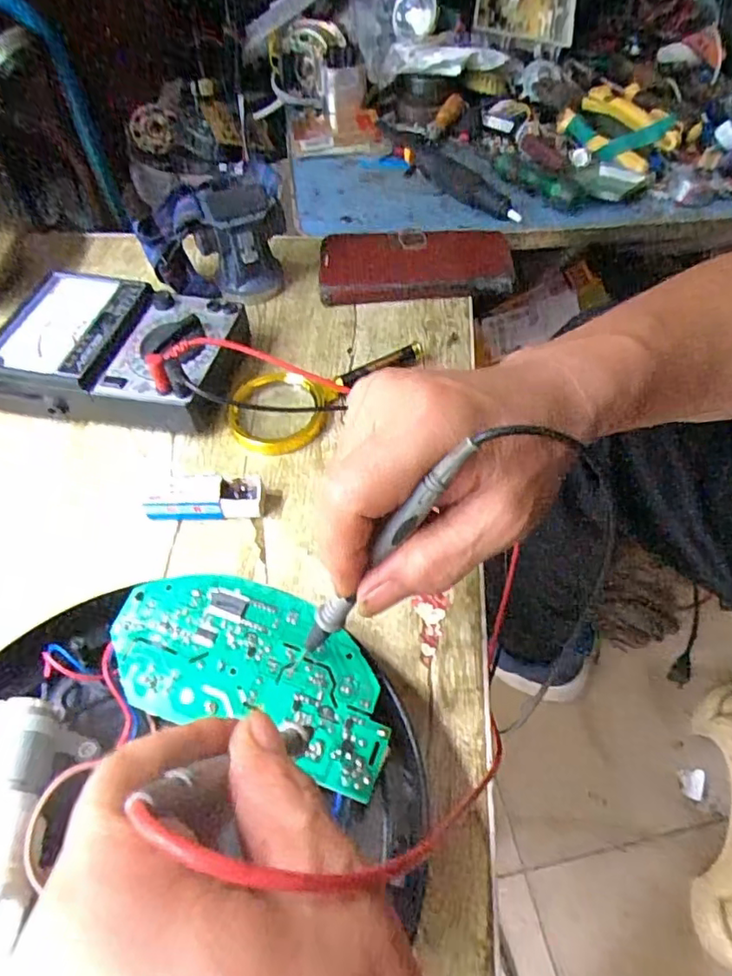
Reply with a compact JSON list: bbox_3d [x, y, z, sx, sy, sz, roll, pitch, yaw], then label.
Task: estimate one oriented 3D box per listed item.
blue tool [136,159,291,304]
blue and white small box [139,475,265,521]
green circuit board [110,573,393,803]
[{"bbox_3d":[-0.124,-0.203,0.473,0.112,0.090,0.043,-8,54,-6],"label":"blue tool"},{"bbox_3d":[-0.103,0.005,0.373,0.071,0.020,0.023,-4,54,-3],"label":"blue and white small box"},{"bbox_3d":[-0.054,0.085,0.284,0.144,0.012,0.072,22,57,12],"label":"green circuit board"}]

